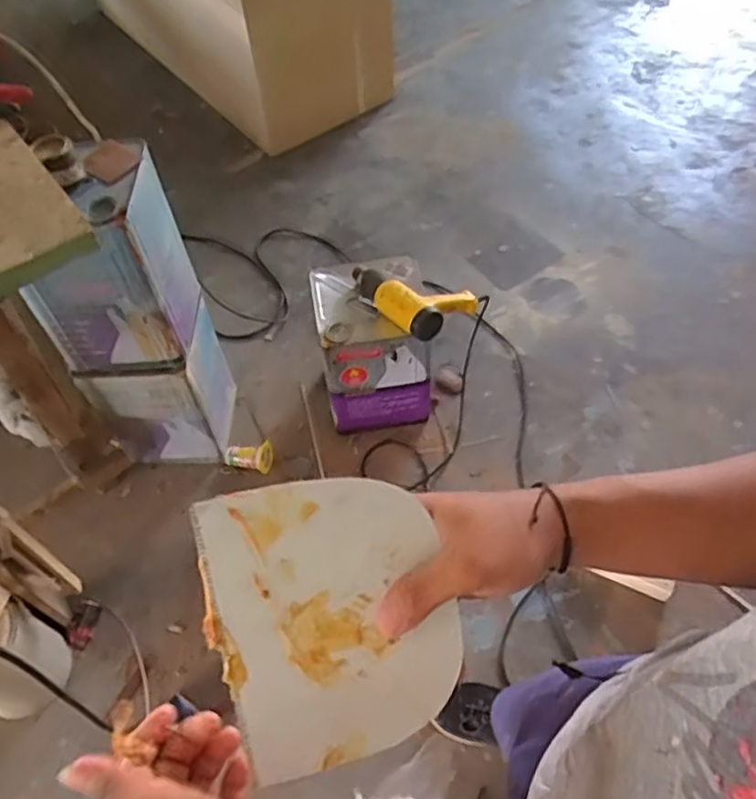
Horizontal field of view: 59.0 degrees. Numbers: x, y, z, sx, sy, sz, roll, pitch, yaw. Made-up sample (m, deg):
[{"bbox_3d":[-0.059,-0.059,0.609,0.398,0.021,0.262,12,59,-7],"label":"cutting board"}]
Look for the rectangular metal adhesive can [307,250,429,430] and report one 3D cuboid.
[{"bbox_3d":[-0.012,-0.125,1.552,0.240,0.332,0.233,-7,55,-4],"label":"rectangular metal adhesive can"}]

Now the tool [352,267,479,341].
[{"bbox_3d":[0.054,-0.218,1.392,0.261,0.086,0.147,34,62,22],"label":"tool"}]

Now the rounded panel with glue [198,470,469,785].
[{"bbox_3d":[-0.023,0.110,0.342,0.118,0.004,0.143,-15,92,-8],"label":"rounded panel with glue"}]

